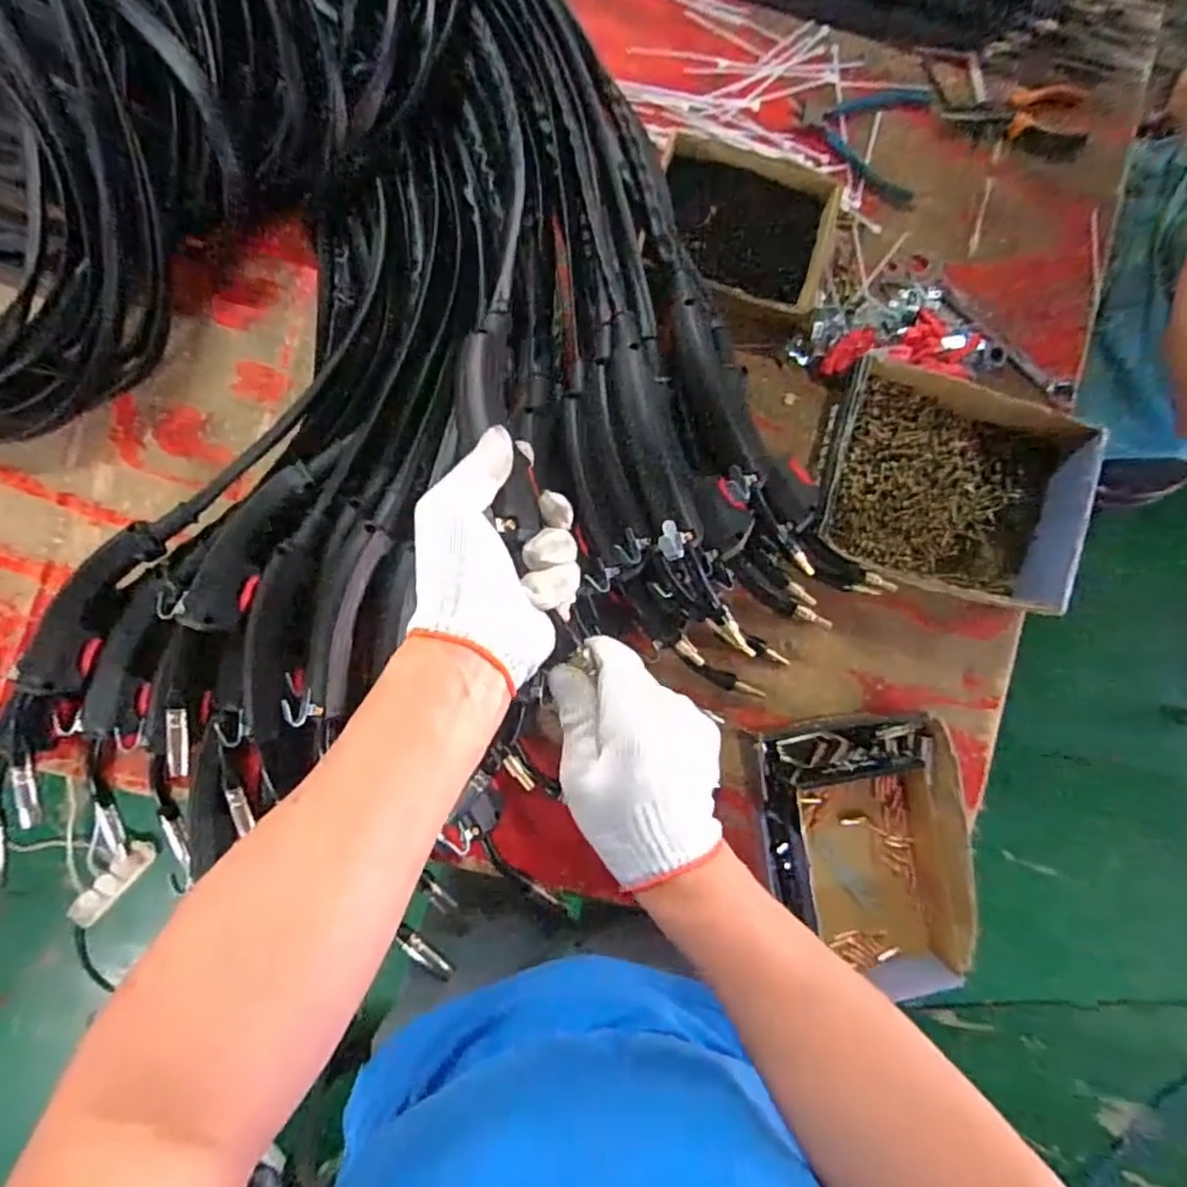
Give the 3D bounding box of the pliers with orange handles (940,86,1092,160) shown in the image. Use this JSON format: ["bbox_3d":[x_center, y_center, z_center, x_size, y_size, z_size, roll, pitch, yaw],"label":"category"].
[{"bbox_3d":[0.441,-0.490,0.701,0.146,0.014,0.069,-3,88,-4],"label":"pliers with orange handles"}]

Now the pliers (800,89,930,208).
[{"bbox_3d":[0.269,-0.460,0.681,0.128,0.013,0.115,11,87,-4],"label":"pliers"}]

